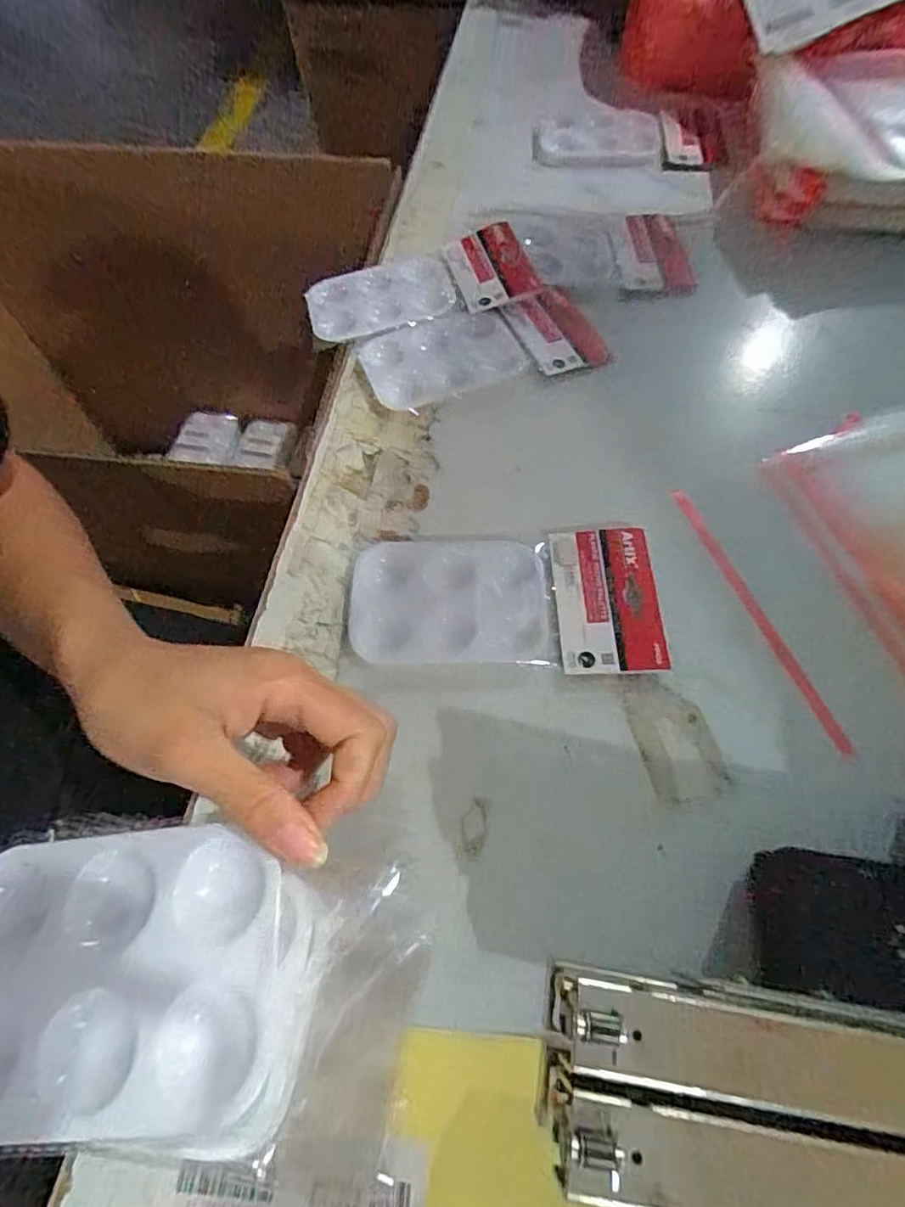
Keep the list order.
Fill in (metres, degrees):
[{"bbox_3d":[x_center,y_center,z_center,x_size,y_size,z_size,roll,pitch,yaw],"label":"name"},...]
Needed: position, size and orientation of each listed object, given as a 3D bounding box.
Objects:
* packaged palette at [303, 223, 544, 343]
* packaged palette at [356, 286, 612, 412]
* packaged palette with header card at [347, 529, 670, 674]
[{"bbox_3d":[-0.029,-0.275,0.494,0.193,0.021,0.095,-10,64,-1],"label":"packaged palette"},{"bbox_3d":[0.027,-0.209,0.467,0.196,0.018,0.082,-14,64,-3],"label":"packaged palette"},{"bbox_3d":[0.033,-0.001,0.367,0.191,0.012,0.094,-2,64,3],"label":"packaged palette with header card"}]

